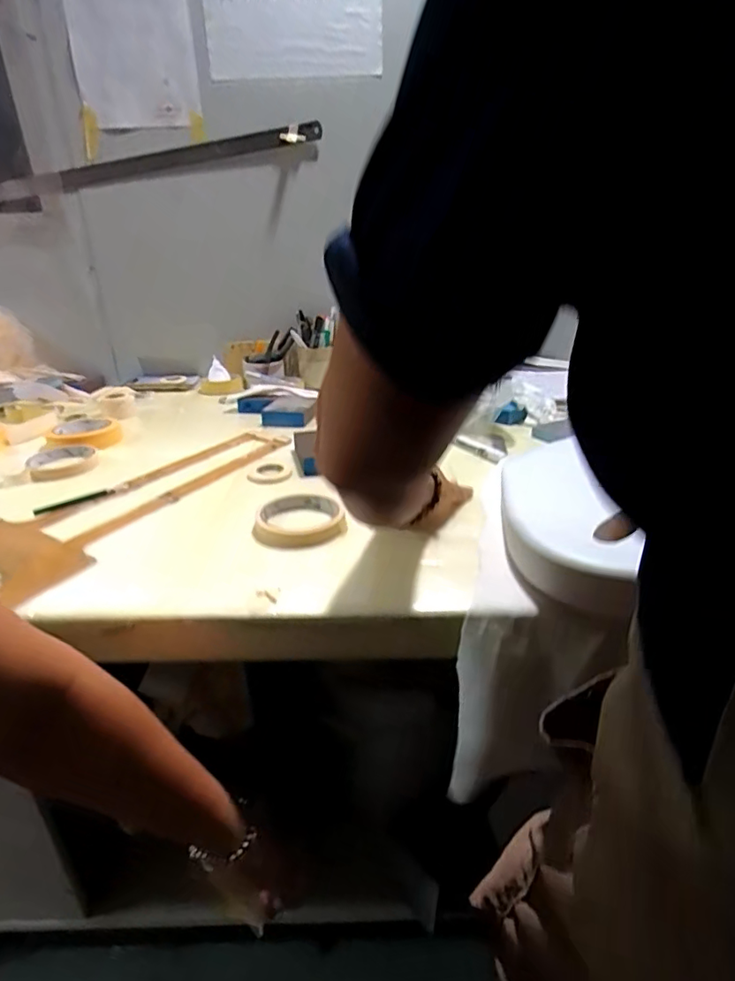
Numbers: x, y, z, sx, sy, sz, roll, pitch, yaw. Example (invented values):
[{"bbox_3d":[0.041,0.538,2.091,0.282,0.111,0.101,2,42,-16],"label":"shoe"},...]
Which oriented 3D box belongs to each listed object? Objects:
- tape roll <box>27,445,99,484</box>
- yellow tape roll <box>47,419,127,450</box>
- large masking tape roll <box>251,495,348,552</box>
[{"bbox_3d":[-0.393,-0.036,0.712,0.080,0.015,0.103,-15,27,-27],"label":"tape roll"},{"bbox_3d":[-0.406,-0.081,0.787,0.088,0.023,0.088,-2,24,1],"label":"yellow tape roll"},{"bbox_3d":[-0.071,0.031,0.557,0.088,0.019,0.087,-8,25,-13],"label":"large masking tape roll"}]

